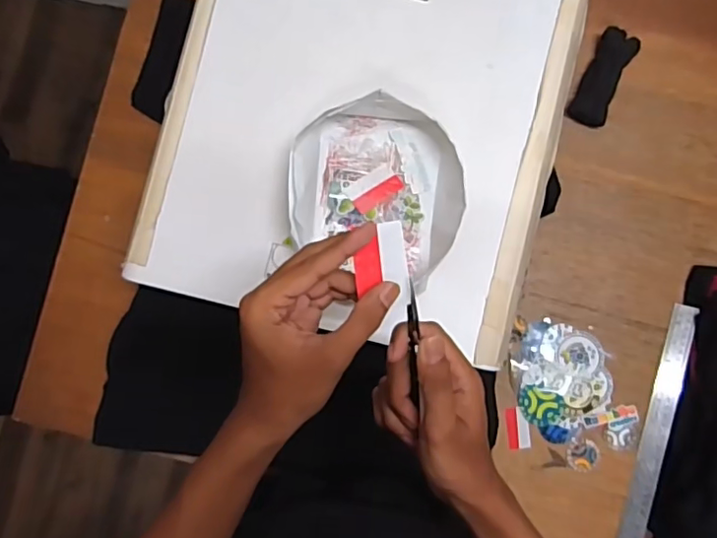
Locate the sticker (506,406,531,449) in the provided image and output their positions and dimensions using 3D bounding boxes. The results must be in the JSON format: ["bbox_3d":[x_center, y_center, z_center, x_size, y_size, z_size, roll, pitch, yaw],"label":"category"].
[{"bbox_3d":[0.202,0.201,0.719,0.027,0.004,0.052,-5,88,5],"label":"sticker"}]

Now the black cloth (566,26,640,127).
[{"bbox_3d":[0.315,-0.244,0.732,0.046,0.026,0.119,24,86,4],"label":"black cloth"}]

